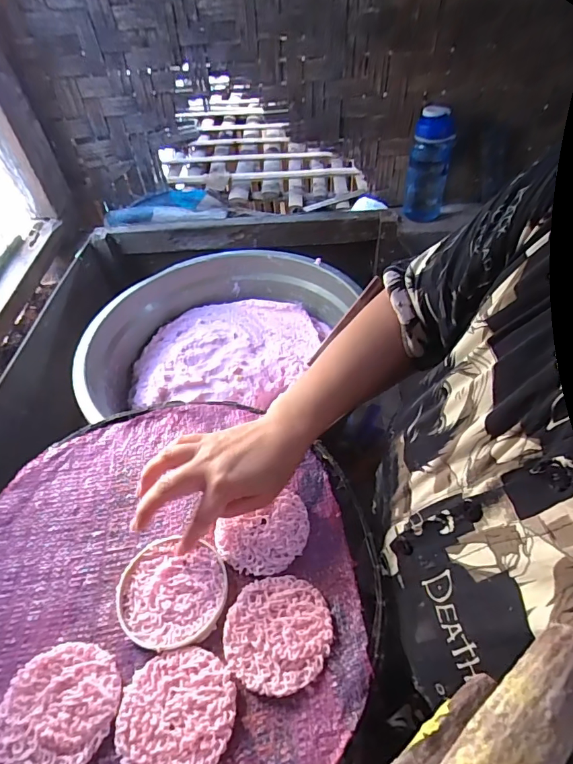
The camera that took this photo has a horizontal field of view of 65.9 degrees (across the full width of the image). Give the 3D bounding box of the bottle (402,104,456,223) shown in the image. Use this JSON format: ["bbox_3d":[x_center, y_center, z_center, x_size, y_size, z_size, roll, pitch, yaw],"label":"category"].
[{"bbox_3d":[0.273,-0.418,0.843,0.075,0.197,0.079,7,51,10],"label":"bottle"}]

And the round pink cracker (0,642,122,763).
[{"bbox_3d":[-0.163,0.230,0.314,0.078,0.007,0.080,-2,50,3],"label":"round pink cracker"}]

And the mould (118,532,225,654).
[{"bbox_3d":[-0.094,0.170,0.365,0.090,0.016,0.087,-3,44,3],"label":"mould"}]

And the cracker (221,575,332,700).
[{"bbox_3d":[-0.008,0.189,0.336,0.080,0.005,0.076,-2,50,3],"label":"cracker"}]

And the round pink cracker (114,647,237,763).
[{"bbox_3d":[-0.076,0.231,0.309,0.080,0.006,0.076,-2,50,3],"label":"round pink cracker"}]

